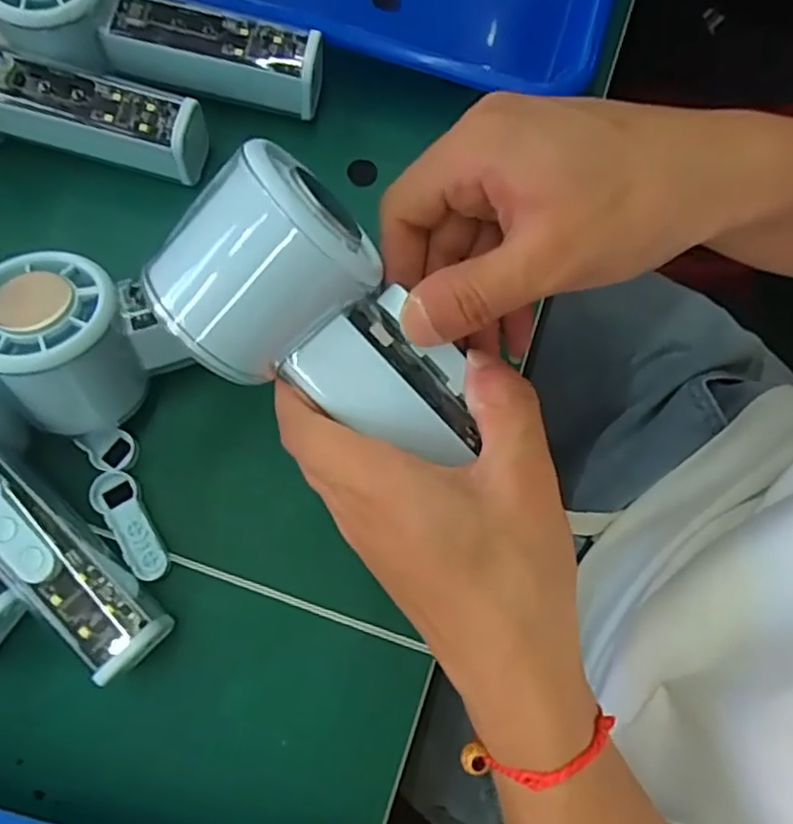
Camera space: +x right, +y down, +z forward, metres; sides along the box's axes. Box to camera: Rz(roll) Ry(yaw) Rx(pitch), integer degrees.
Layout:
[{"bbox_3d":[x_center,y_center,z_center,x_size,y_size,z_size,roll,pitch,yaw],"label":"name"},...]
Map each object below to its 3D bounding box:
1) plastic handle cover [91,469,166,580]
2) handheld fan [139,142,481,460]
[{"bbox_3d":[-0.114,0.050,0.288,0.019,0.011,0.050,-36,79,-9],"label":"plastic handle cover"},{"bbox_3d":[-0.024,-0.030,0.226,0.059,0.056,0.111,-42,112,11],"label":"handheld fan"}]

